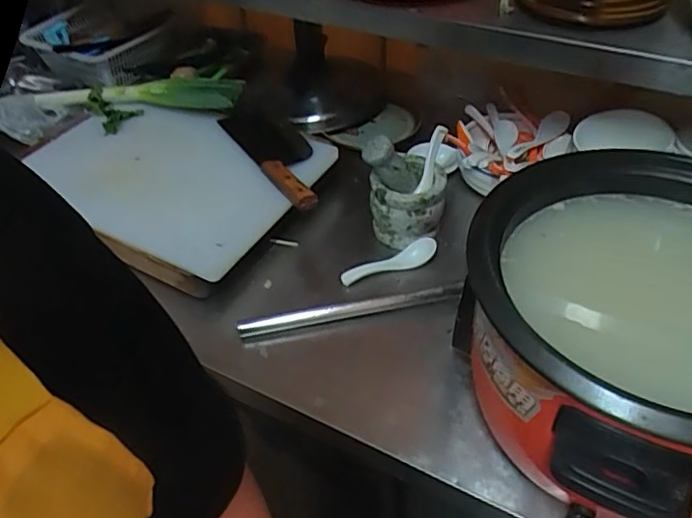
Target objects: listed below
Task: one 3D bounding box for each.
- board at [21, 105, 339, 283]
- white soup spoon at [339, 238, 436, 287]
[{"bbox_3d":[-0.278,-0.146,0.919,0.454,0.025,0.308,23,55,25],"label":"board"},{"bbox_3d":[0.059,0.006,0.805,0.138,0.027,0.032,-18,42,-5],"label":"white soup spoon"}]

